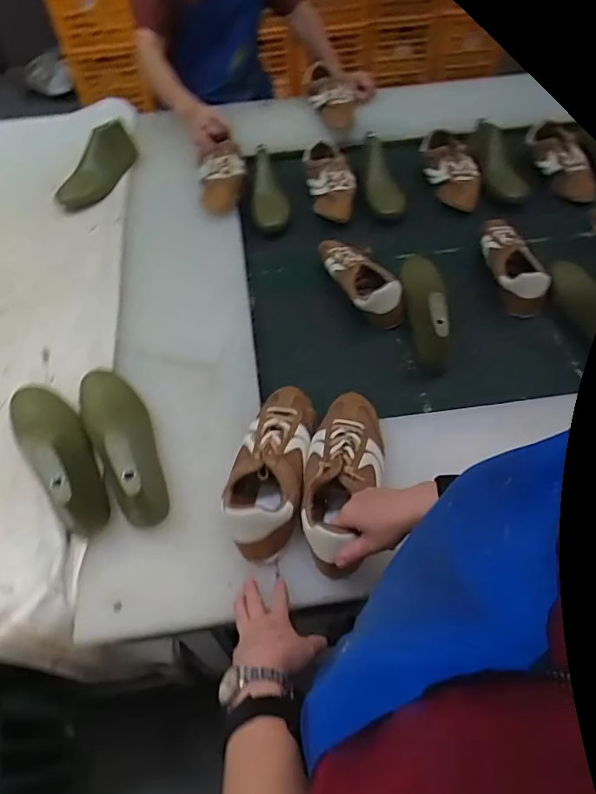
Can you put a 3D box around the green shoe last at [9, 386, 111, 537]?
[{"bbox_3d":[-0.329,0.066,0.689,0.084,0.097,0.263,-30,58,-18],"label":"green shoe last"}]

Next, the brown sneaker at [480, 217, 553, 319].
[{"bbox_3d":[0.404,-0.272,0.988,0.089,0.063,0.258,-9,54,-3],"label":"brown sneaker"}]

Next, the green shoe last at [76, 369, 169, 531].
[{"bbox_3d":[-0.238,0.049,0.699,0.078,0.104,0.266,-26,57,-16],"label":"green shoe last"}]

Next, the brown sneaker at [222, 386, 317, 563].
[{"bbox_3d":[-0.033,0.081,0.674,0.093,0.085,0.244,5,54,6],"label":"brown sneaker"}]

